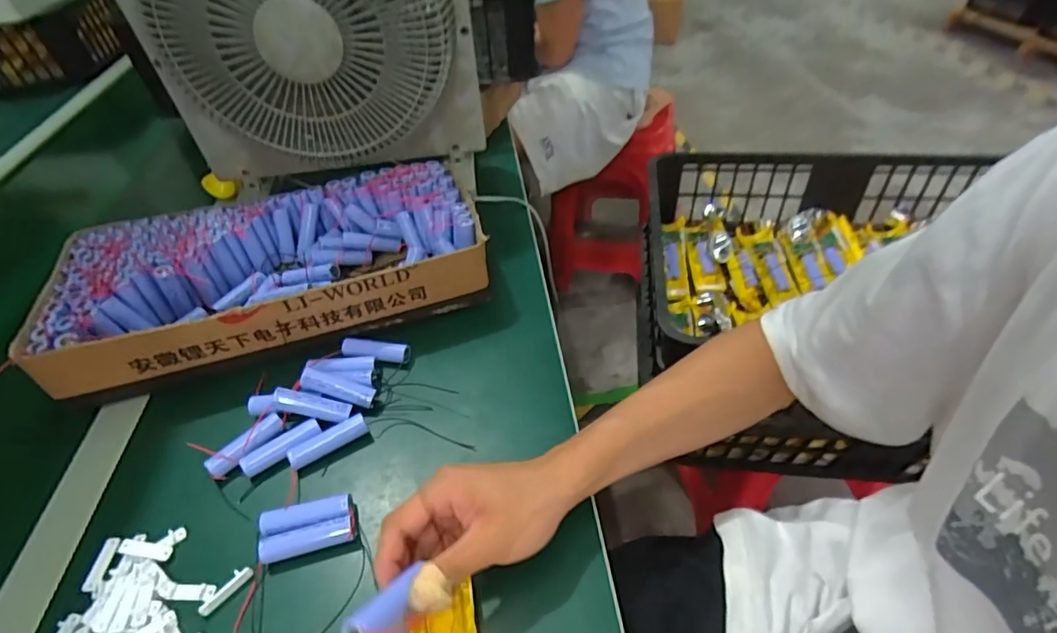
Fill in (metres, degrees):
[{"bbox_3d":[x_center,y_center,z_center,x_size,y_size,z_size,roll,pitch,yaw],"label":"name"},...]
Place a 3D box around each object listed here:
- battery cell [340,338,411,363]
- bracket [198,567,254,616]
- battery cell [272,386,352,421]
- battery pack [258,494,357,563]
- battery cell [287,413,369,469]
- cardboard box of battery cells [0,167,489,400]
[{"bbox_3d":[-0.149,0.033,0.517,0.068,0.018,0.018,2,45,8],"label":"battery cell"},{"bbox_3d":[-0.211,0.190,0.371,0.010,0.008,0.038,30,54,30],"label":"bracket"},{"bbox_3d":[-0.187,0.077,0.461,0.065,0.016,0.017,14,45,-6],"label":"battery cell"},{"bbox_3d":[-0.161,0.155,0.393,0.067,0.017,0.035,-12,45,-7],"label":"battery pack"},{"bbox_3d":[-0.167,0.105,0.446,0.065,0.018,0.020,-24,47,-18],"label":"battery cell"},{"bbox_3d":[-0.266,-0.048,0.570,0.410,0.081,0.200,-16,45,-10],"label":"cardboard box of battery cells"}]

